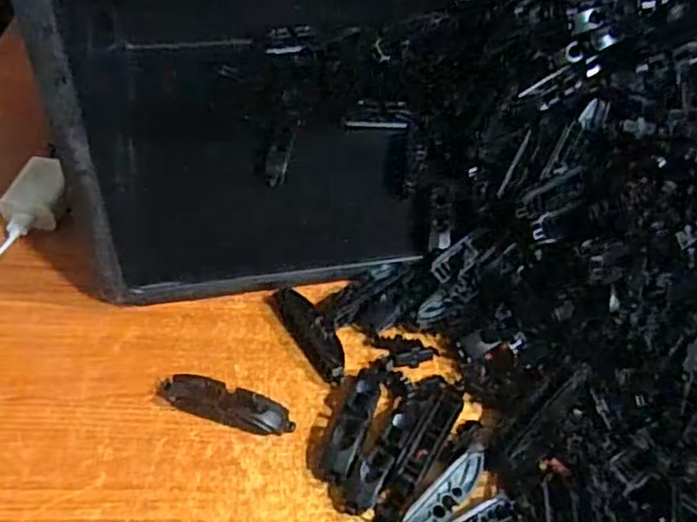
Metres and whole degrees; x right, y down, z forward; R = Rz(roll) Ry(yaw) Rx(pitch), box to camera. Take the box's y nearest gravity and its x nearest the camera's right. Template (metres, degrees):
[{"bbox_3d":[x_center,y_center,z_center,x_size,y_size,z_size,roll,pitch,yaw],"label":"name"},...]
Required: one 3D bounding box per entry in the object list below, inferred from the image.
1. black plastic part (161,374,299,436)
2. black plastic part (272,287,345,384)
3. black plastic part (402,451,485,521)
[{"bbox_3d":[-0.074,0.088,0.401,0.082,0.020,0.020,17,47,8],"label":"black plastic part"},{"bbox_3d":[-0.025,0.046,0.442,0.022,0.014,0.082,-22,54,-25],"label":"black plastic part"},{"bbox_3d":[0.053,0.131,0.365,0.018,0.008,0.069,38,53,25],"label":"black plastic part"}]

